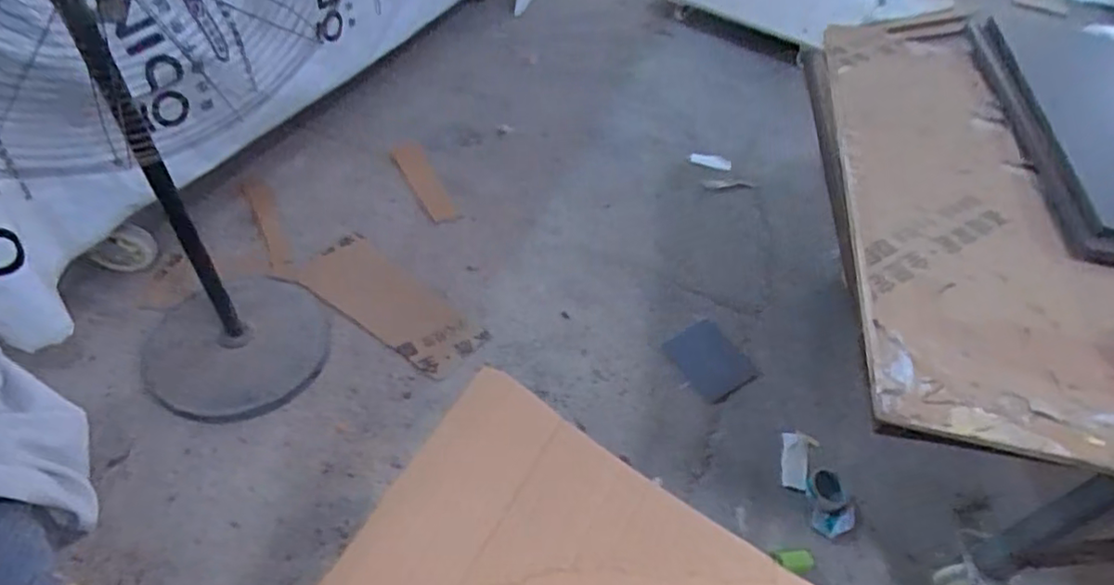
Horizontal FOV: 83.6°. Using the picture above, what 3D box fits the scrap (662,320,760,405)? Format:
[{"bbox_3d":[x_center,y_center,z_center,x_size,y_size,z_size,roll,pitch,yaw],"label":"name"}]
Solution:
[{"bbox_3d":[0.389,0.174,1.579,0.177,0.015,0.193,-26,64,-25],"label":"scrap"}]

